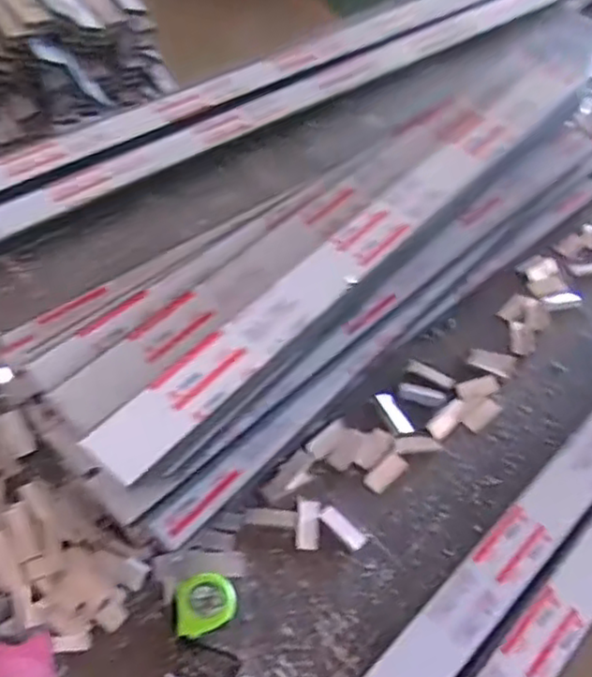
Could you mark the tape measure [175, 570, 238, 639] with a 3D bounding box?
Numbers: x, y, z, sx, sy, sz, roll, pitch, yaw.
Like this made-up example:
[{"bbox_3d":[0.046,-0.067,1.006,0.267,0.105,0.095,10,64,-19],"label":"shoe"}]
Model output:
[{"bbox_3d":[-0.105,0.310,0.790,0.067,0.033,0.066,-6,54,-9],"label":"tape measure"}]

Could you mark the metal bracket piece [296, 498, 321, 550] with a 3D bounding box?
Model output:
[{"bbox_3d":[0.016,0.243,0.882,0.030,0.008,0.069,5,53,-1],"label":"metal bracket piece"}]

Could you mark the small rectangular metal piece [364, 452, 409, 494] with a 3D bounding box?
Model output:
[{"bbox_3d":[0.129,0.190,0.956,0.069,0.004,0.032,-36,64,-27],"label":"small rectangular metal piece"}]

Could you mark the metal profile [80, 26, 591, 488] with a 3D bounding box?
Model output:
[{"bbox_3d":[0.163,-0.198,0.968,0.101,0.049,1.128,37,57,19],"label":"metal profile"}]

